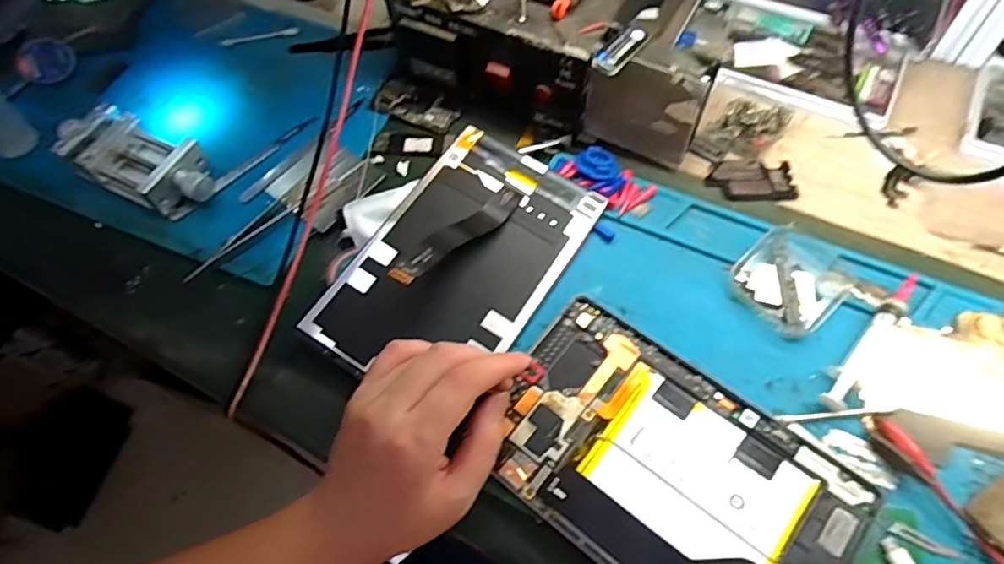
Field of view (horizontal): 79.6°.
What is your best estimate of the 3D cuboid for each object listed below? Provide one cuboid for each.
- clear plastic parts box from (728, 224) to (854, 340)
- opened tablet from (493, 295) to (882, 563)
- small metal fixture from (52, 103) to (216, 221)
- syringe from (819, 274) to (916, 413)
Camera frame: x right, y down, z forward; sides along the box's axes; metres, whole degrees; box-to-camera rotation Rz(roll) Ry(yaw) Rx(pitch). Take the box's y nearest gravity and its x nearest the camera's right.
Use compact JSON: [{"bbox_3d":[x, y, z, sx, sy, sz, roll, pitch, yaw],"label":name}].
[{"bbox_3d":[0.192,-0.003,0.399,0.071,0.016,0.063,-38,65,-17],"label":"clear plastic parts box"},{"bbox_3d":[0.093,0.108,0.346,0.201,0.005,0.125,35,68,20],"label":"opened tablet"},{"bbox_3d":[-0.283,-0.093,0.474,0.131,0.040,0.056,23,64,15],"label":"small metal fixture"},{"bbox_3d":[0.227,0.036,0.372,0.018,0.014,0.103,36,68,21],"label":"syringe"}]

